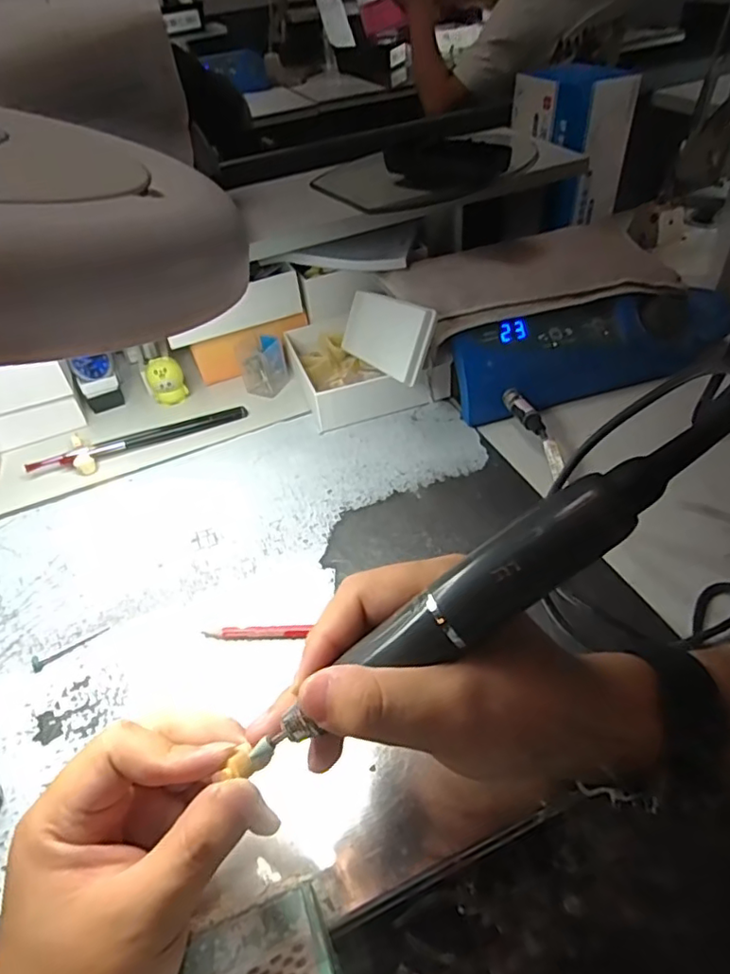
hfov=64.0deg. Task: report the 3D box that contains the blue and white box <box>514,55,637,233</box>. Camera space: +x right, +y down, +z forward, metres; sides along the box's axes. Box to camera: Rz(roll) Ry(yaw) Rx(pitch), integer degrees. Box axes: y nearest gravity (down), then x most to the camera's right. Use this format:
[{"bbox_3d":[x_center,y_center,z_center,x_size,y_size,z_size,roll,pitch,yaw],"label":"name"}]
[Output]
[{"bbox_3d":[0.222,-0.379,0.647,0.083,0.139,0.107,-22,46,-15],"label":"blue and white box"}]

